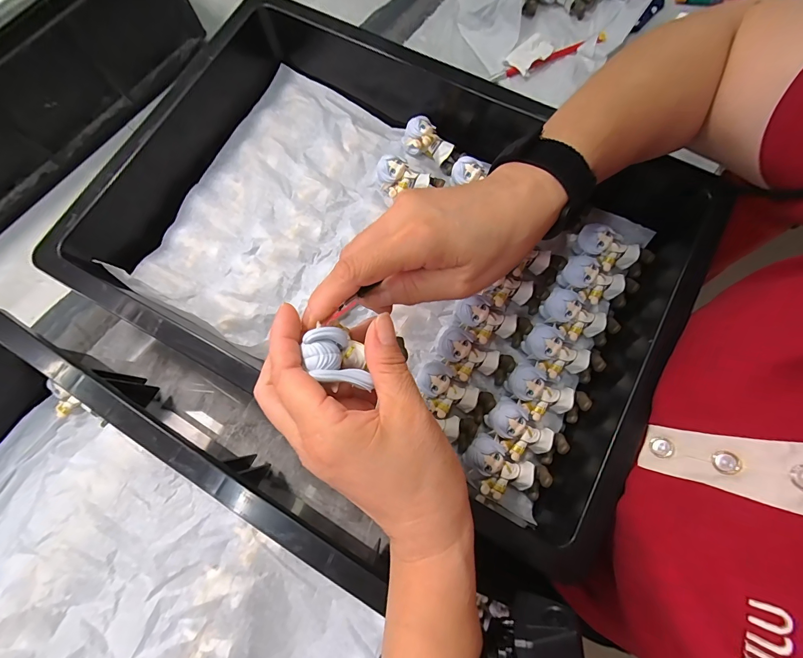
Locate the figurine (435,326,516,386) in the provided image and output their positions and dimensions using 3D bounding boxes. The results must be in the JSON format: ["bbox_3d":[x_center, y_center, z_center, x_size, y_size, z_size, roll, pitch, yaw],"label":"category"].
[{"bbox_3d":[0.057,0.027,0.300,0.063,0.032,0.035,27,76,-7],"label":"figurine"}]

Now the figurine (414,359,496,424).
[{"bbox_3d":[0.040,0.053,0.291,0.063,0.029,0.038,30,76,-5],"label":"figurine"}]

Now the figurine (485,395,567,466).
[{"bbox_3d":[0.096,0.081,0.280,0.062,0.024,0.039,32,77,-5],"label":"figurine"}]

